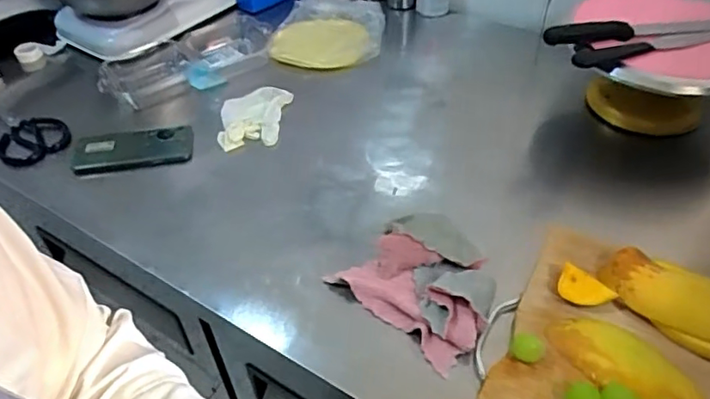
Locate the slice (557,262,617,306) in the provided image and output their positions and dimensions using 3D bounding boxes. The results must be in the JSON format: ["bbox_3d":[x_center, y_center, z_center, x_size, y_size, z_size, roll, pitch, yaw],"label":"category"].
[{"bbox_3d":[0.247,0.099,0.605,0.056,0.025,0.030,30,52,28],"label":"slice"}]

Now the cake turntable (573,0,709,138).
[{"bbox_3d":[0.459,-0.187,0.832,0.234,0.144,0.230,9,45,10],"label":"cake turntable"}]

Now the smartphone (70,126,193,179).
[{"bbox_3d":[-0.332,-0.075,0.841,0.173,0.015,0.079,-7,53,-3],"label":"smartphone"}]

